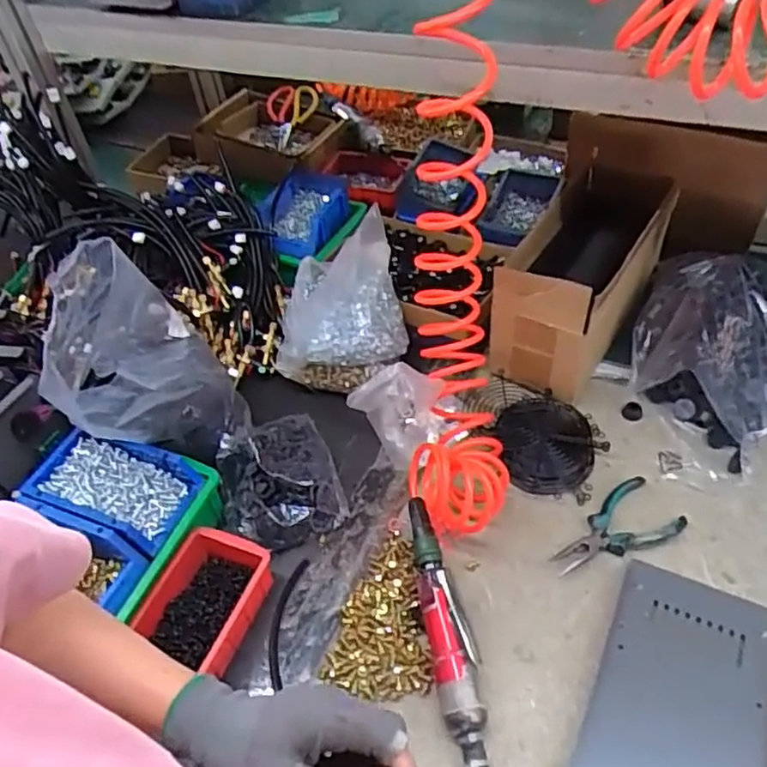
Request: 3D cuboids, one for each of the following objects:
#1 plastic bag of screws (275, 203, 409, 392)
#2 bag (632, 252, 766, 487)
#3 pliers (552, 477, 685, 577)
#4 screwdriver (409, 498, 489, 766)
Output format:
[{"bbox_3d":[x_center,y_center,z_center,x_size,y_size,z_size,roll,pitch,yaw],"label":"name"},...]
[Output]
[{"bbox_3d":[-0.055,-0.098,0.858,0.195,0.133,0.147,-24,50,-14],"label":"plastic bag of screws"},{"bbox_3d":[0.396,-0.053,0.784,0.185,0.136,0.299,27,56,27],"label":"bag"},{"bbox_3d":[0.245,0.159,0.691,0.144,0.011,0.073,-31,52,-20],"label":"pliers"},{"bbox_3d":[0.062,0.235,0.647,0.043,0.044,0.268,-10,48,-3],"label":"screwdriver"}]

